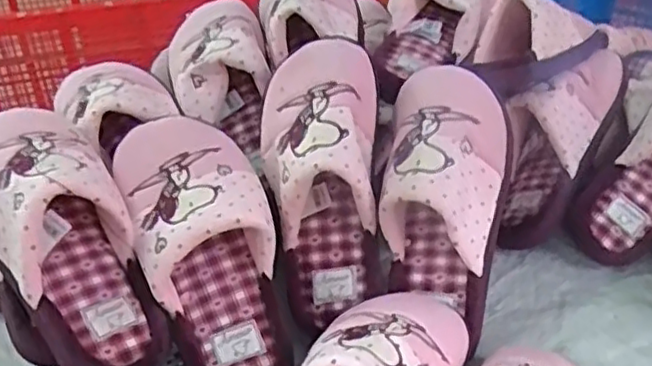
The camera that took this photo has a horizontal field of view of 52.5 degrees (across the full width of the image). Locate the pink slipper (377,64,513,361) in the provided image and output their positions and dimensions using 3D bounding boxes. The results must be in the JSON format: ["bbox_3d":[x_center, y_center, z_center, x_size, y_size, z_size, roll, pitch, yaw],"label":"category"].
[{"bbox_3d":[0.095,0.013,0.526,0.103,0.225,0.081,1,-4,3],"label":"pink slipper"}]

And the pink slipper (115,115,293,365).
[{"bbox_3d":[-0.089,0.046,0.501,0.101,0.071,0.246,-15,72,-19],"label":"pink slipper"}]

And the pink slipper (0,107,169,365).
[{"bbox_3d":[-0.190,0.032,0.473,0.098,0.077,0.245,-24,76,-30],"label":"pink slipper"}]

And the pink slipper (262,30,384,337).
[{"bbox_3d":[-0.010,0.006,0.536,0.102,0.252,0.079,-1,1,24],"label":"pink slipper"}]

